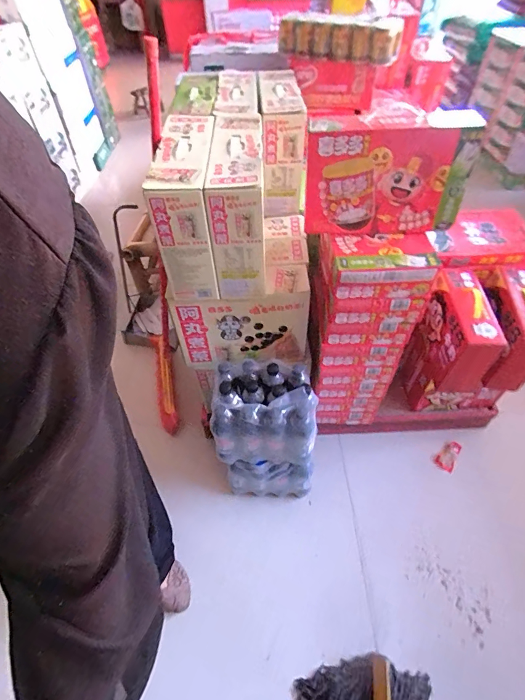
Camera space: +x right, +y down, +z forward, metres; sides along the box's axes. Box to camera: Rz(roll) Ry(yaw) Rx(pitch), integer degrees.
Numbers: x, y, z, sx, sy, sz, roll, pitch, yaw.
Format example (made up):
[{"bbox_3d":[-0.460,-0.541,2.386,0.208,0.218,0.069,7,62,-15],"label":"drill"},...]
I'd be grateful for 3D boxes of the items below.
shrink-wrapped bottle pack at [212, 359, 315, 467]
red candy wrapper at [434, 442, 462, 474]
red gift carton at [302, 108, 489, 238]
[{"bbox_3d":[0.006,0.161,0.976,0.246,0.210,0.189,0,50,2],"label":"shrink-wrapped bottle pack"},{"bbox_3d":[0.639,0.363,1.272,0.060,0.007,0.113,29,57,24],"label":"red candy wrapper"},{"bbox_3d":[0.246,-0.355,0.761,0.319,0.228,0.087,0,32,3],"label":"red gift carton"}]

